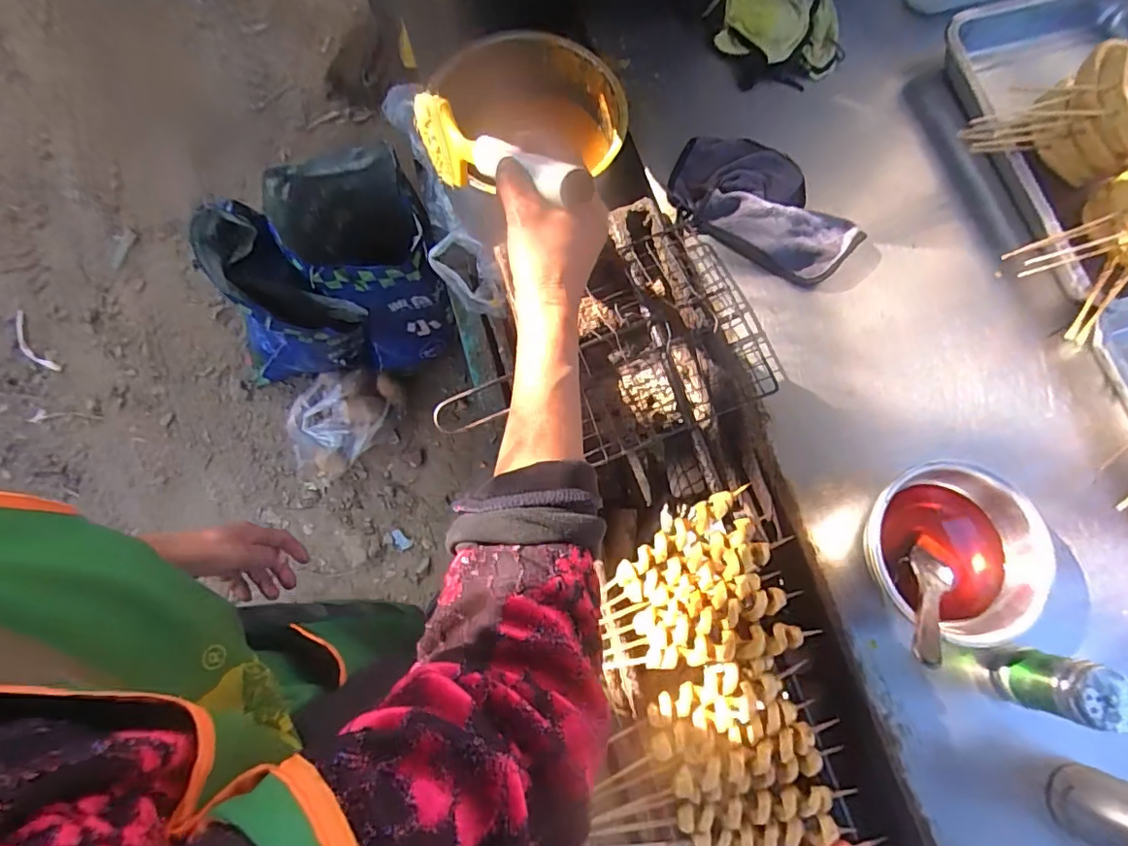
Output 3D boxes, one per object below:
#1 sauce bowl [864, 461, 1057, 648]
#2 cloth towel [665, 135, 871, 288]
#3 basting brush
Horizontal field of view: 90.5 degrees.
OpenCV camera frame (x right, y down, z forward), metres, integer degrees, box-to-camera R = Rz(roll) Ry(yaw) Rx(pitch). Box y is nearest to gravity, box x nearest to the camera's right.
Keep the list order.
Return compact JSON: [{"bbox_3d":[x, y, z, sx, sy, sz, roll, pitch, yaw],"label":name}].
[{"bbox_3d":[0.352,0.120,0.519,0.140,0.066,0.157,3,76,1],"label":"sauce bowl"},{"bbox_3d":[0.227,-0.245,0.622,0.218,0.032,0.129,34,78,9],"label":"cloth towel"},{"bbox_3d":[-0.062,-0.212,0.444,0.025,0.074,0.269,-38,44,-9],"label":"basting brush"}]

